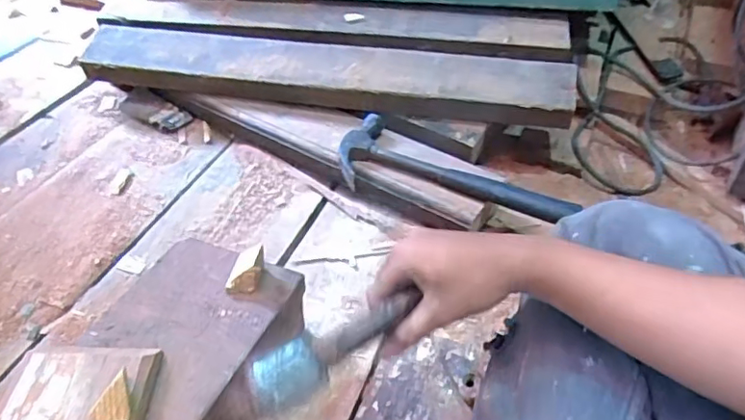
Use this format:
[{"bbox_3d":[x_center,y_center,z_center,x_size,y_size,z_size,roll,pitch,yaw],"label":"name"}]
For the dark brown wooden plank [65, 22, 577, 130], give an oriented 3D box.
[{"bbox_3d":[-0.086,-0.209,0.875,0.752,0.047,0.108,8,59,11],"label":"dark brown wooden plank"}]

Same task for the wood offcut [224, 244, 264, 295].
[{"bbox_3d":[-0.124,0.057,0.565,0.036,0.030,0.037,-2,40,-4],"label":"wood offcut"}]

